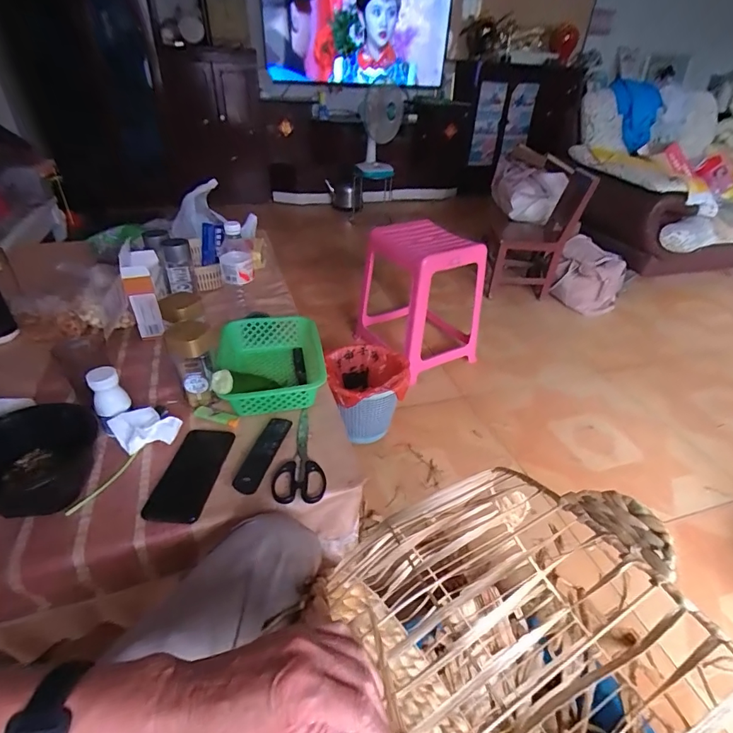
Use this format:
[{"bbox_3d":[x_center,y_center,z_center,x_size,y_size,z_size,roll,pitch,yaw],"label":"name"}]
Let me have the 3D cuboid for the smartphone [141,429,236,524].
[{"bbox_3d":[-0.257,0.153,0.627,0.079,0.010,0.166,4,36,2],"label":"smartphone"}]

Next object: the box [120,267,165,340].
[{"bbox_3d":[-0.462,-0.136,0.881,0.052,0.139,0.037,-17,40,-25],"label":"box"}]

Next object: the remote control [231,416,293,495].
[{"bbox_3d":[-0.157,0.130,0.655,0.042,0.022,0.147,9,36,9],"label":"remote control"}]

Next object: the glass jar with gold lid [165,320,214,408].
[{"bbox_3d":[-0.291,-0.003,0.723,0.069,0.141,0.064,-12,38,-19],"label":"glass jar with gold lid"}]

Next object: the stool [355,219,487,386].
[{"bbox_3d":[0.193,-0.270,1.582,0.334,0.440,0.419,-23,43,-31],"label":"stool"}]

